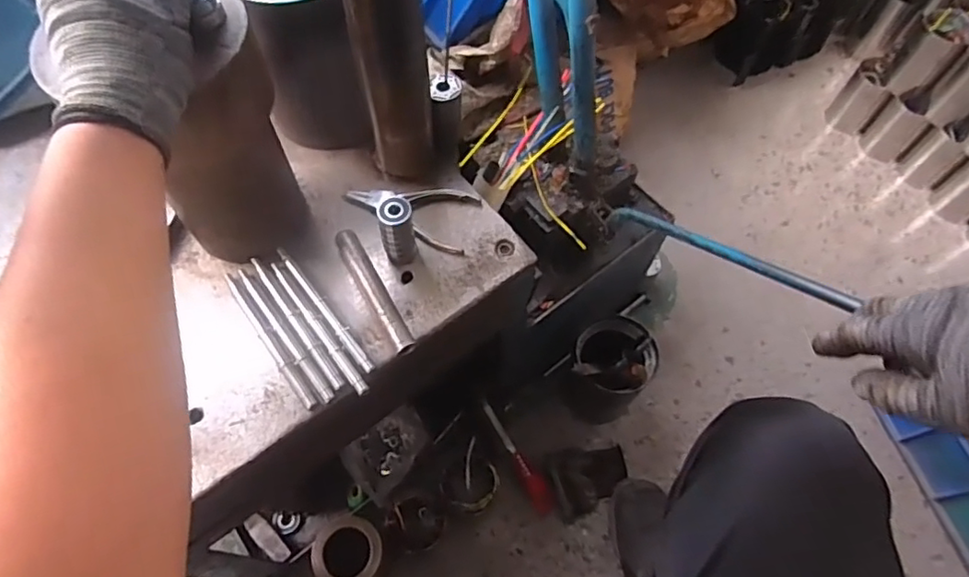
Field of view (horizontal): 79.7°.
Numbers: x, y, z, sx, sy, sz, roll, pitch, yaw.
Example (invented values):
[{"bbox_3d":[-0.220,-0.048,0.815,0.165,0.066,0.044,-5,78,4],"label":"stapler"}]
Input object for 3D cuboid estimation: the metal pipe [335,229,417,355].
[{"bbox_3d":[-0.105,0.000,0.554,0.021,0.014,0.146,-27,66,-14],"label":"metal pipe"}]

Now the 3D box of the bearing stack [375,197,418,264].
[{"bbox_3d":[-0.082,-0.054,0.553,0.032,0.073,0.031,-12,63,-7],"label":"bearing stack"}]

